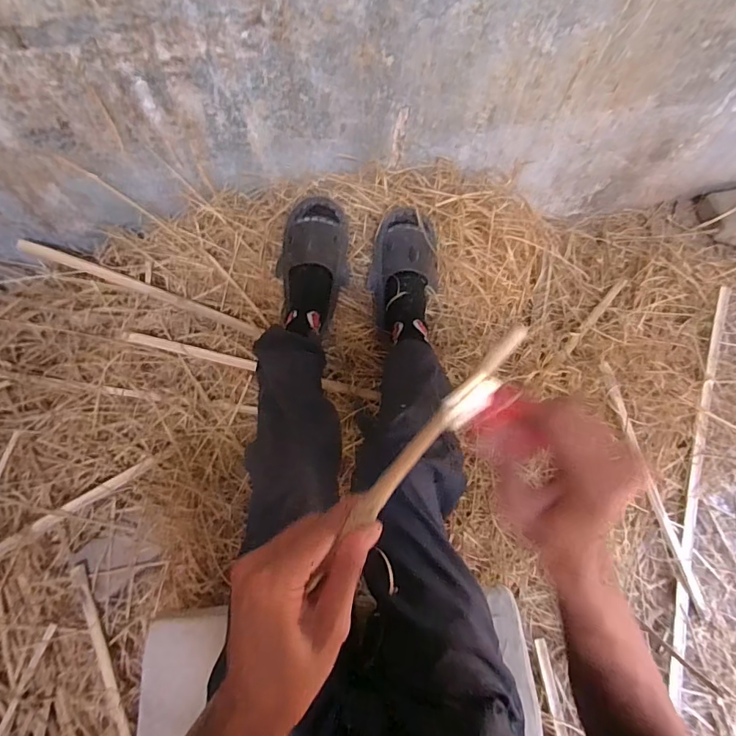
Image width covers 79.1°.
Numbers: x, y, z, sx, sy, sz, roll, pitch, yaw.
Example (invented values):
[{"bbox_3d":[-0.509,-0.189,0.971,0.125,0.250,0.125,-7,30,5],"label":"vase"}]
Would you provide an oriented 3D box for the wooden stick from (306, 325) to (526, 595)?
[{"bbox_3d":[0.026,0.056,0.273,0.012,0.014,0.200,40,105,13],"label":"wooden stick"}]

